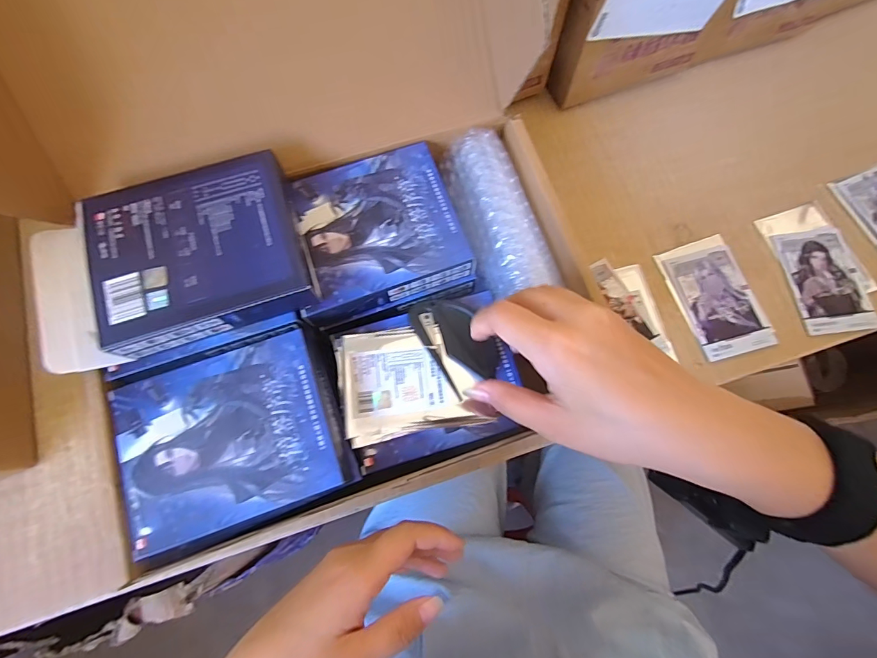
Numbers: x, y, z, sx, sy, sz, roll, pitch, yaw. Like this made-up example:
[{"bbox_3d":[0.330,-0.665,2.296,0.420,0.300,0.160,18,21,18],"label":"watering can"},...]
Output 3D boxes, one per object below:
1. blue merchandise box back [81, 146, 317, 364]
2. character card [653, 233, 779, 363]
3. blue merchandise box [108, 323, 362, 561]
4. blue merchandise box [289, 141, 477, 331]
[{"bbox_3d":[-0.150,-0.046,0.264,0.125,0.036,0.104,-16,75,-6],"label":"blue merchandise box back"},{"bbox_3d":[0.250,-0.030,0.374,0.068,0.005,0.107,-18,74,-5],"label":"character card"},{"bbox_3d":[-0.127,0.067,0.265,0.124,0.034,0.108,-20,75,-7],"label":"blue merchandise box"},{"bbox_3d":[-0.045,-0.068,0.305,0.123,0.036,0.103,-19,75,-6],"label":"blue merchandise box"}]

